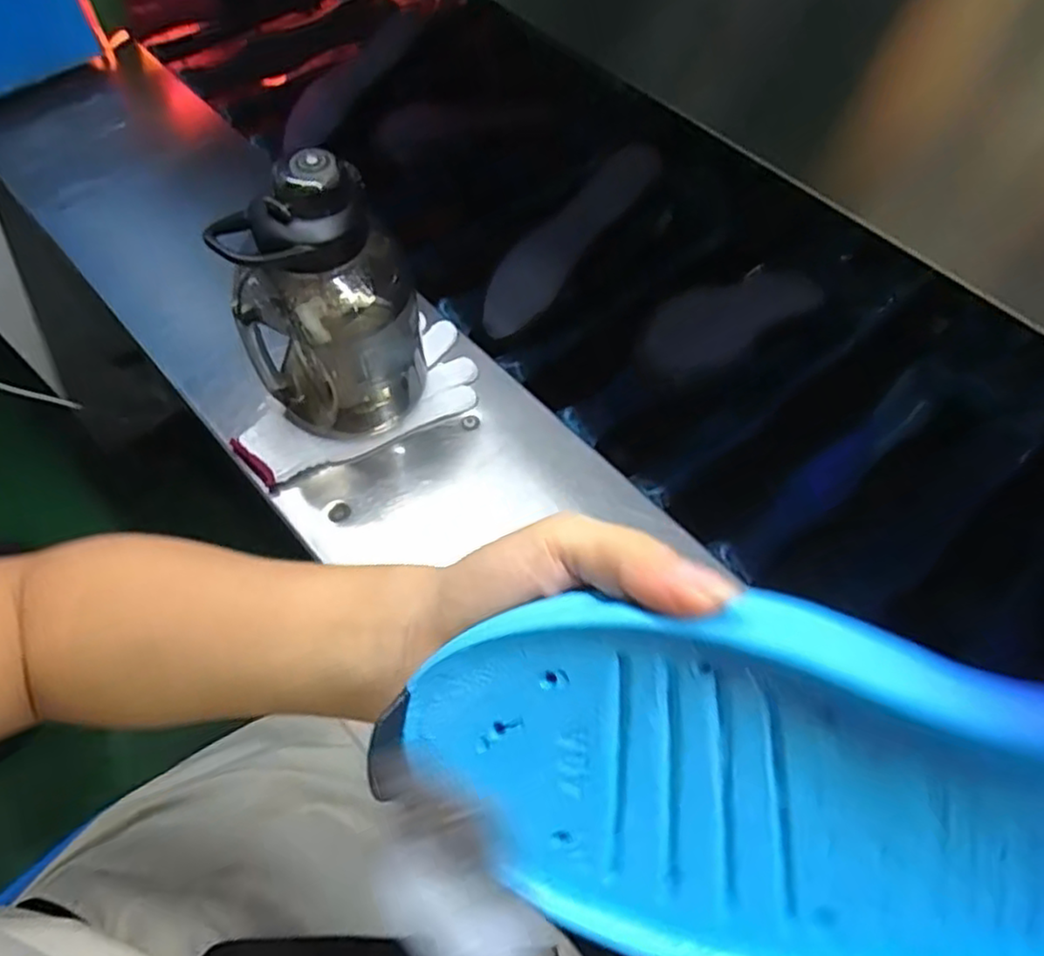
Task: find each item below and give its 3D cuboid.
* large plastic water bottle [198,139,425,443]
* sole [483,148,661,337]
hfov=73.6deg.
[{"bbox_3d":[-0.153,-0.137,0.542,0.134,0.223,0.126,-17,61,-6],"label":"large plastic water bottle"},{"bbox_3d":[0.050,-0.256,0.731,0.070,0.041,0.256,39,82,22],"label":"sole"}]

